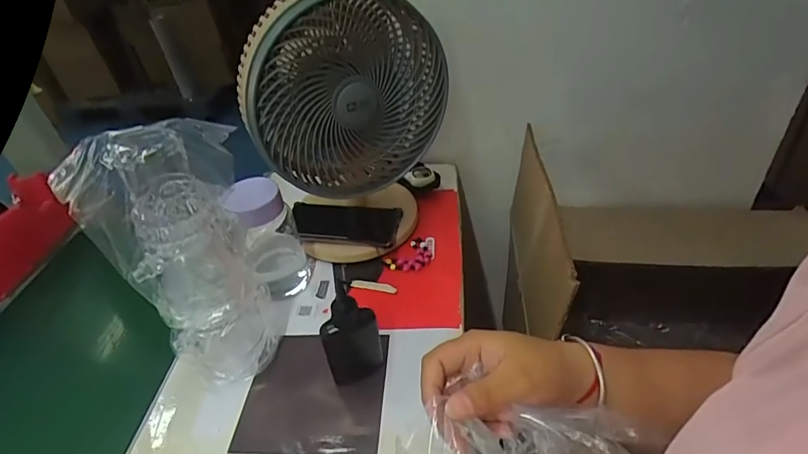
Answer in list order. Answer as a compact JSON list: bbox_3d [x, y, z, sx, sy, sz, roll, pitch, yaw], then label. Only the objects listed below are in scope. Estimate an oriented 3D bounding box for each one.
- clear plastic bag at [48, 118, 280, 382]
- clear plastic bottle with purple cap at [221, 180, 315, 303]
[{"bbox_3d":[-0.192,0.035,0.458,0.066,0.285,0.135,15,44,25],"label":"clear plastic bag"},{"bbox_3d":[-0.166,0.015,0.585,0.071,0.154,0.072,-17,40,-12],"label":"clear plastic bottle with purple cap"}]

